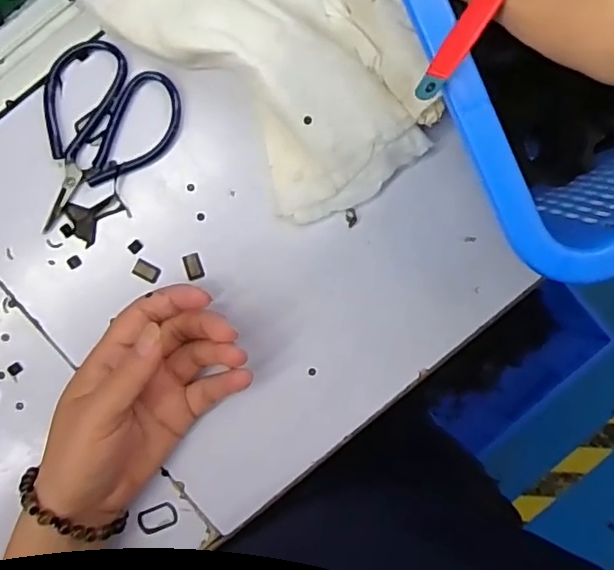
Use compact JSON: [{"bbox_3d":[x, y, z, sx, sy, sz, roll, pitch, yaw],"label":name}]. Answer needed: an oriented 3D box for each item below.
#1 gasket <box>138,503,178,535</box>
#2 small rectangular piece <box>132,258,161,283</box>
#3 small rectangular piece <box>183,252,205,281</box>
[{"bbox_3d":[-0.098,0.154,0.382,0.025,0.004,0.018,-20,94,-2],"label":"gasket"},{"bbox_3d":[-0.103,-0.009,0.373,0.017,0.004,0.011,28,91,-4],"label":"small rectangular piece"},{"bbox_3d":[-0.073,-0.012,0.374,0.011,0.004,0.016,-16,94,-2],"label":"small rectangular piece"}]

